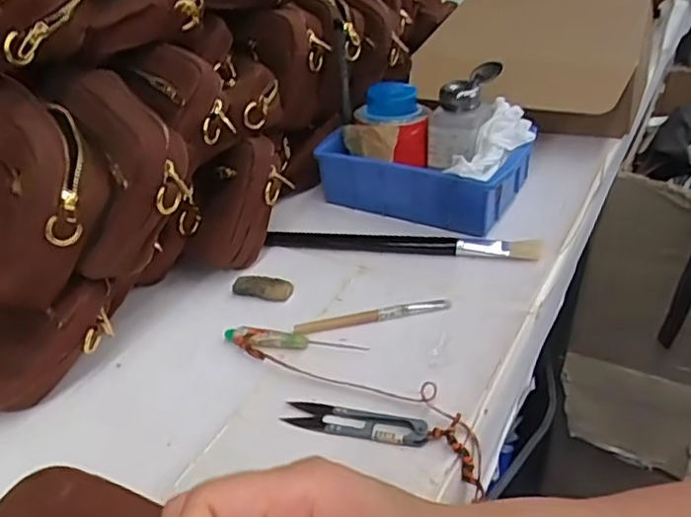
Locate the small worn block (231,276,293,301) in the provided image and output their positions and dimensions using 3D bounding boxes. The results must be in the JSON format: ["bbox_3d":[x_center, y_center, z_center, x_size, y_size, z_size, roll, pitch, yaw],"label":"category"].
[{"bbox_3d":[-0.073,0.024,0.577,0.052,0.010,0.019,2,36,12],"label":"small worn block"}]

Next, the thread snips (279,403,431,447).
[{"bbox_3d":[0.006,0.110,0.446,0.100,0.005,0.023,8,37,19],"label":"thread snips"}]

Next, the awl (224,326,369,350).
[{"bbox_3d":[-0.041,0.062,0.514,0.114,0.012,0.018,1,36,10],"label":"awl"}]

